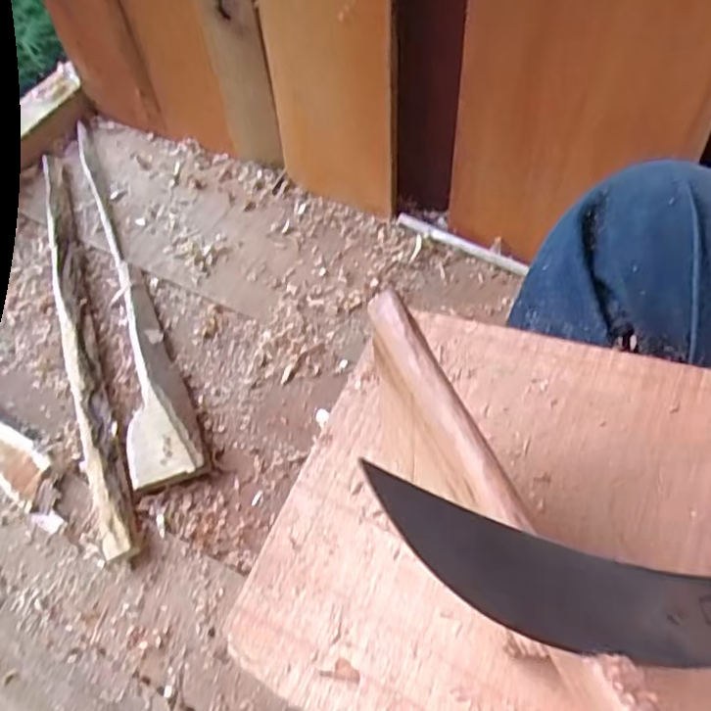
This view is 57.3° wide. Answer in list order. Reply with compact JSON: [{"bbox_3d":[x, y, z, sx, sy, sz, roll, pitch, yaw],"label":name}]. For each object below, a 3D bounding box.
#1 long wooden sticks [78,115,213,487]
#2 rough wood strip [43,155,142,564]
[{"bbox_3d":[-0.201,-0.067,0.580,0.053,0.020,0.402,-19,59,-8],"label":"long wooden sticks"},{"bbox_3d":[-0.239,-0.030,0.556,0.029,0.024,0.433,-20,59,-8],"label":"rough wood strip"}]

